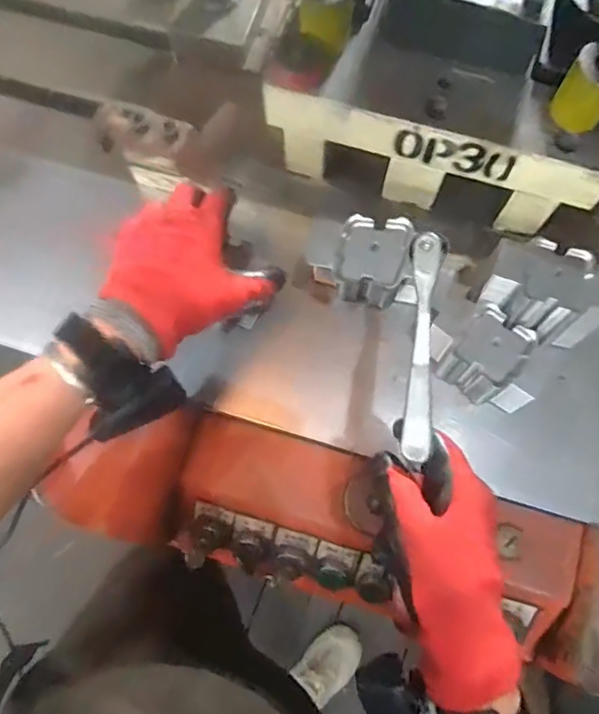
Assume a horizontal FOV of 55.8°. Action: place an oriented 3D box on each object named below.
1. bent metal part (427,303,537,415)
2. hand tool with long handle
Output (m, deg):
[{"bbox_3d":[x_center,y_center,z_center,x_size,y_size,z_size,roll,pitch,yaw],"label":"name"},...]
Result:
[{"bbox_3d":[0.170,0.005,0.504,0.091,0.059,0.067,41,77,11],"label":"bent metal part"},{"bbox_3d":[0.084,-0.013,0.384,0.021,0.017,0.167,9,64,2],"label":"hand tool with long handle"}]

